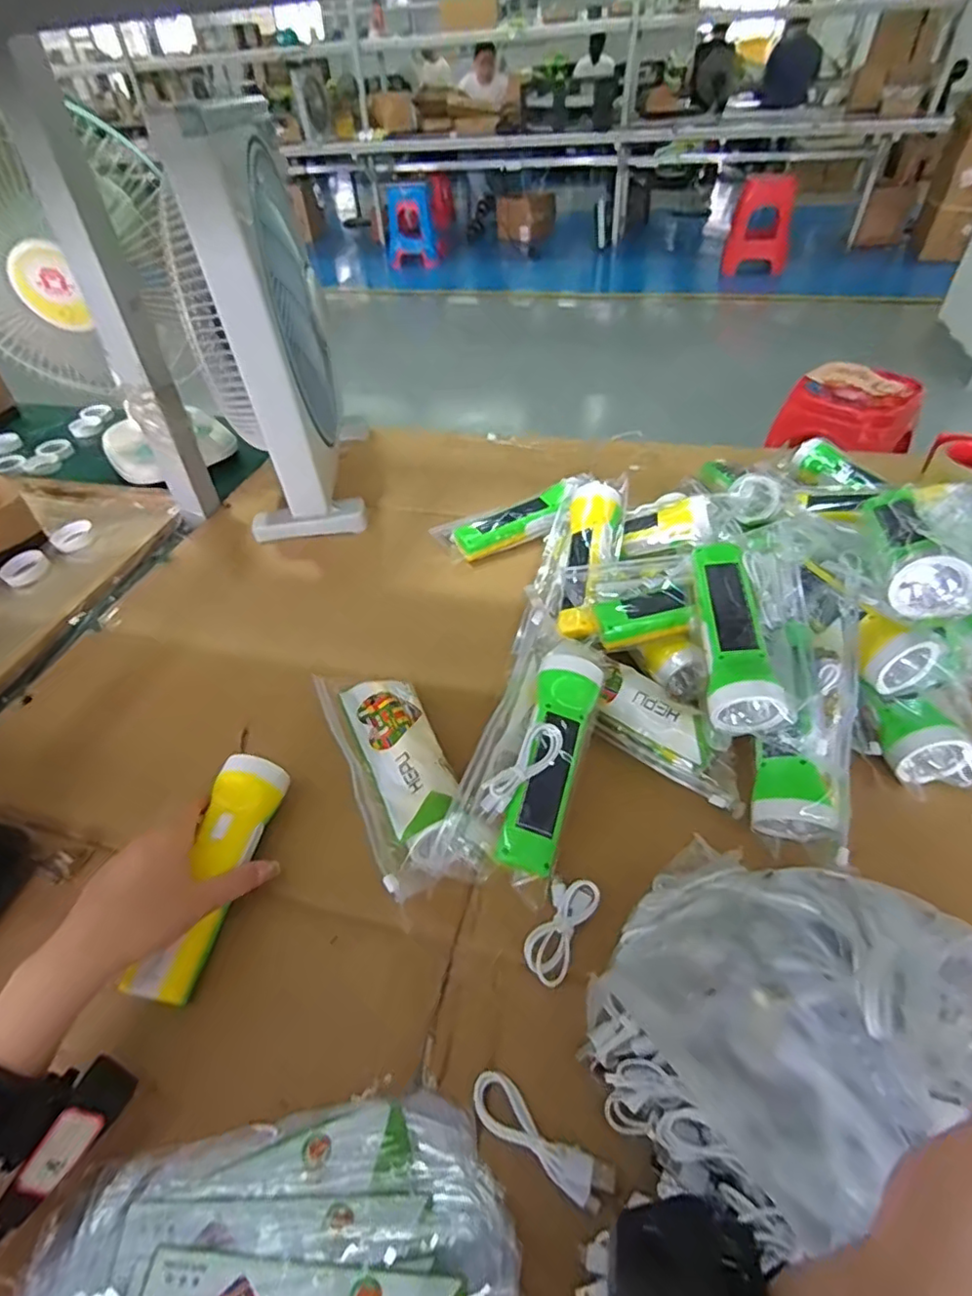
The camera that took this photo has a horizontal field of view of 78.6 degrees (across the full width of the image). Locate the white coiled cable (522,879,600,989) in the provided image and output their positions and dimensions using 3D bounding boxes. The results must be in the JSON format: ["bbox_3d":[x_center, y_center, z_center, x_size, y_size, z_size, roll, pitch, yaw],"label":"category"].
[{"bbox_3d":[0.051,0.193,0.407,0.033,0.015,0.074,18,48,21],"label":"white coiled cable"}]

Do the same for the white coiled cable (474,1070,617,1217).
[{"bbox_3d":[0.029,0.272,0.330,0.084,0.014,0.025,27,51,27],"label":"white coiled cable"}]

